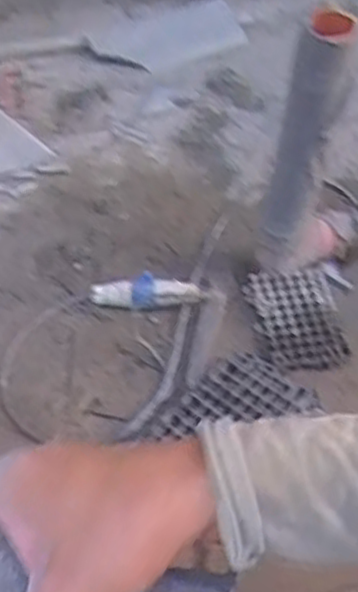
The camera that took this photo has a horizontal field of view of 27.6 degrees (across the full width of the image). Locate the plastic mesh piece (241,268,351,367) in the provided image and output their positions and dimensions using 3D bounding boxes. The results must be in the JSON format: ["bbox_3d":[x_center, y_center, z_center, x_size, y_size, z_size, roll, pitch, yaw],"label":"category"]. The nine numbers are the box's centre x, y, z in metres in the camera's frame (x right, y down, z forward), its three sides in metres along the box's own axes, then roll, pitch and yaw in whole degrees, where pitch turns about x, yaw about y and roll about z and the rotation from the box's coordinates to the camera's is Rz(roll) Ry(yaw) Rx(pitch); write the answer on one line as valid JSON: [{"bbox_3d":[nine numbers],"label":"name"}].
[{"bbox_3d":[0.220,0.038,1.349,0.147,0.017,0.210,-2,52,-12],"label":"plastic mesh piece"}]

